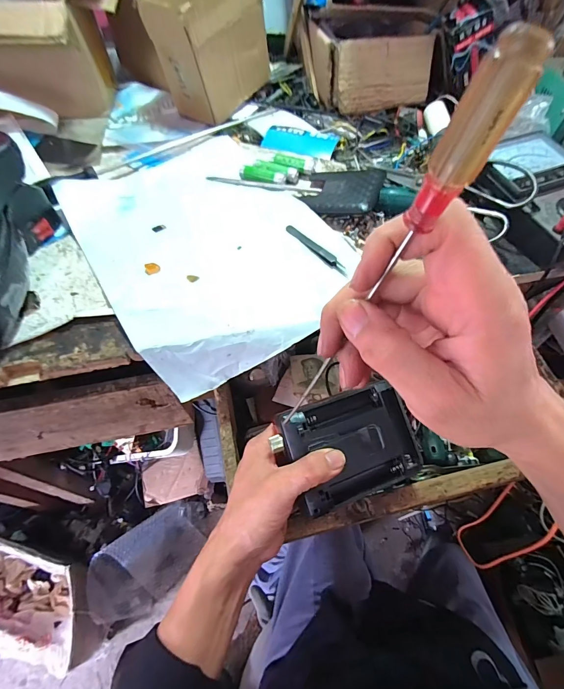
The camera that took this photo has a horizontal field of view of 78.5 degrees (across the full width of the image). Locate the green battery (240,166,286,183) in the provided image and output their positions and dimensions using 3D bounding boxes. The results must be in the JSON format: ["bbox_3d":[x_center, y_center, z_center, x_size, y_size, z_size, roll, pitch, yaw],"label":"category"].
[{"bbox_3d":[-0.026,-0.229,0.470,0.063,0.014,0.018,16,58,9],"label":"green battery"}]

